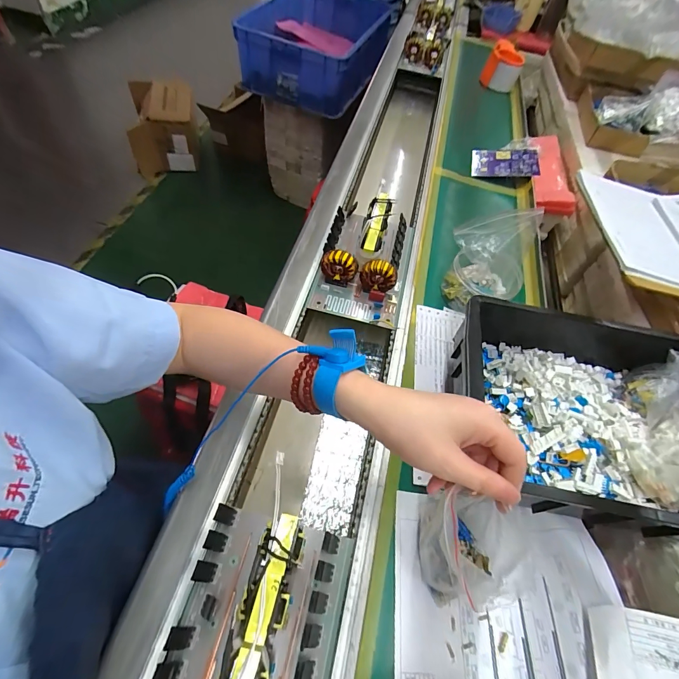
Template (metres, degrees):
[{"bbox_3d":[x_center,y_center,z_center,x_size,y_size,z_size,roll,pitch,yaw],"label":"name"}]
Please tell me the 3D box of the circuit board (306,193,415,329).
[{"bbox_3d":[0.042,-0.134,0.543,0.133,0.061,0.224,13,58,5],"label":"circuit board"}]

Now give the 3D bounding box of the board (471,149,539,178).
[{"bbox_3d":[0.337,-0.363,0.721,0.125,0.010,0.084,5,64,11],"label":"board"}]

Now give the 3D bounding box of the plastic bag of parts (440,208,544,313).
[{"bbox_3d":[0.215,-0.104,0.486,0.112,0.116,0.078,-3,58,-5],"label":"plastic bag of parts"}]

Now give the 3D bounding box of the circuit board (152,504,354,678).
[{"bbox_3d":[-0.074,0.260,0.275,0.137,0.060,0.229,12,58,4],"label":"circuit board"}]

